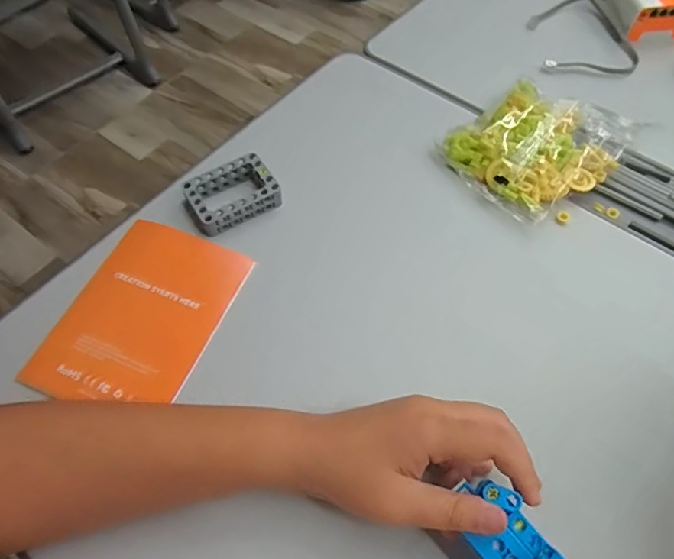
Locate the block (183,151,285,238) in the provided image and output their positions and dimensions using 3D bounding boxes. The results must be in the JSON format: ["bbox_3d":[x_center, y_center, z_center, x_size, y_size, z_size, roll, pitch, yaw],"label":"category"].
[{"bbox_3d":[-0.089,-0.071,0.451,0.073,0.025,0.052,-27,62,-16],"label":"block"}]

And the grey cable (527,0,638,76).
[{"bbox_3d":[0.262,-0.271,0.585,0.098,0.014,0.130,-1,58,-1],"label":"grey cable"}]

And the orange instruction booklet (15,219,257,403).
[{"bbox_3d":[-0.145,0.027,0.397,0.110,0.012,0.146,23,67,10],"label":"orange instruction booklet"}]

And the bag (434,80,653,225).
[{"bbox_3d":[0.173,-0.119,0.460,0.134,0.037,0.117,-35,64,-20],"label":"bag"}]

